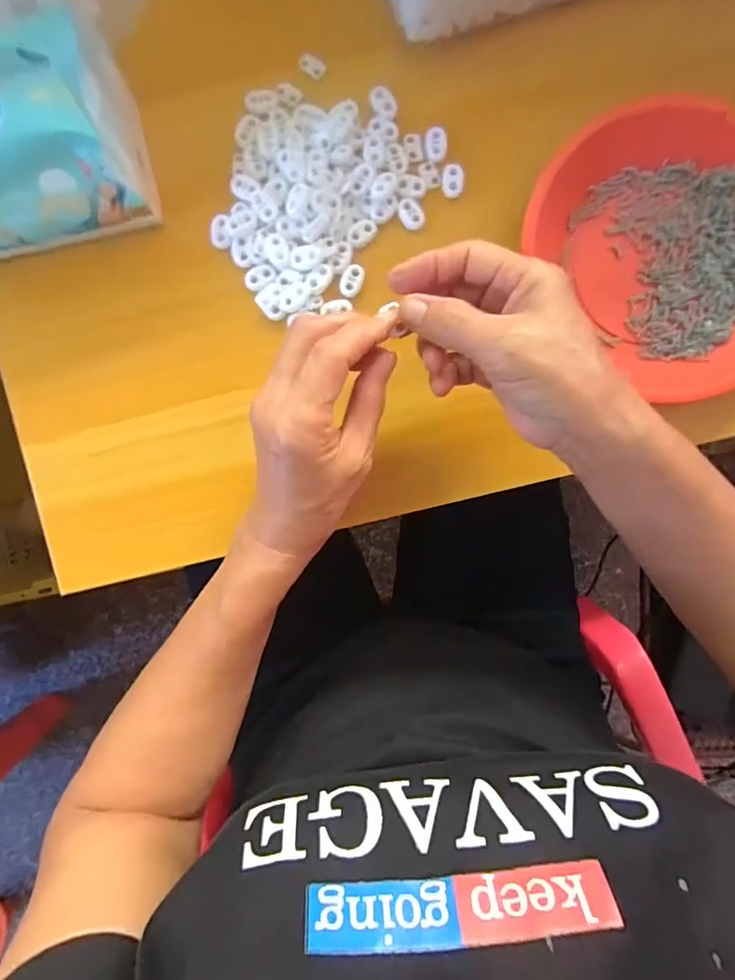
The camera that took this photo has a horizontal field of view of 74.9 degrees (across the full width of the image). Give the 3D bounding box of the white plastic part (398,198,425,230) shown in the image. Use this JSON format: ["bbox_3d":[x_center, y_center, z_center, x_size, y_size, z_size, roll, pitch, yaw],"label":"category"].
[{"bbox_3d":[0.031,-0.193,0.336,0.015,0.004,0.021,-38,93,1],"label":"white plastic part"}]

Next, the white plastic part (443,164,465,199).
[{"bbox_3d":[0.060,-0.218,0.337,0.014,0.004,0.021,2,93,-1],"label":"white plastic part"}]

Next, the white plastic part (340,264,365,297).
[{"bbox_3d":[-0.011,-0.148,0.336,0.013,0.004,0.022,27,92,-2],"label":"white plastic part"}]

